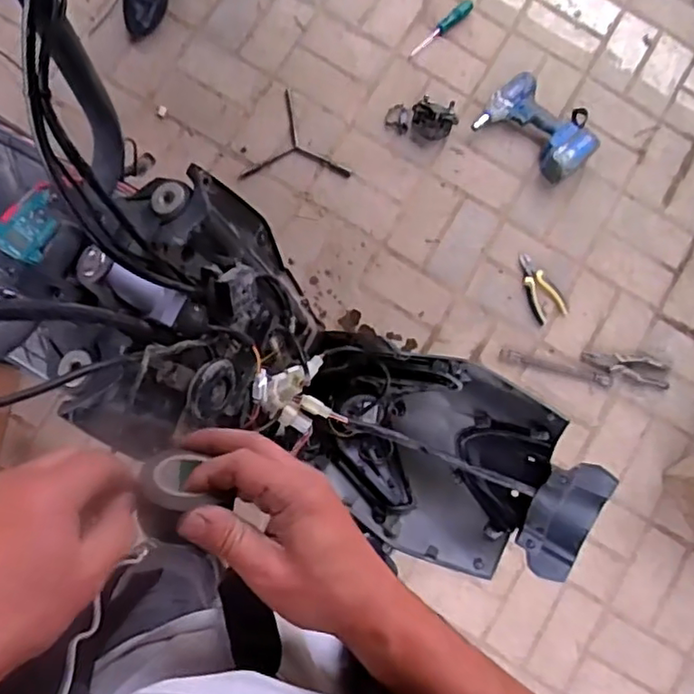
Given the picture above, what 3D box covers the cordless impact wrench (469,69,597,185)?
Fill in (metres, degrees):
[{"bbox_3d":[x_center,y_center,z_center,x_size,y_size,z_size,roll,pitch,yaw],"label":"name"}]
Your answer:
[{"bbox_3d":[0.446,-0.506,1.376,0.254,0.106,0.208,40,82,1],"label":"cordless impact wrench"}]

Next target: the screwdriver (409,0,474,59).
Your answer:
[{"bbox_3d":[0.216,-0.735,1.418,0.190,0.023,0.031,-41,90,-6],"label":"screwdriver"}]

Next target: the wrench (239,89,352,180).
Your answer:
[{"bbox_3d":[-0.090,-0.426,1.359,0.211,0.009,0.222,28,84,-2],"label":"wrench"}]

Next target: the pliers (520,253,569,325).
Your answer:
[{"bbox_3d":[0.443,-0.139,1.412,0.078,0.012,0.163,-25,86,-7],"label":"pliers"}]

